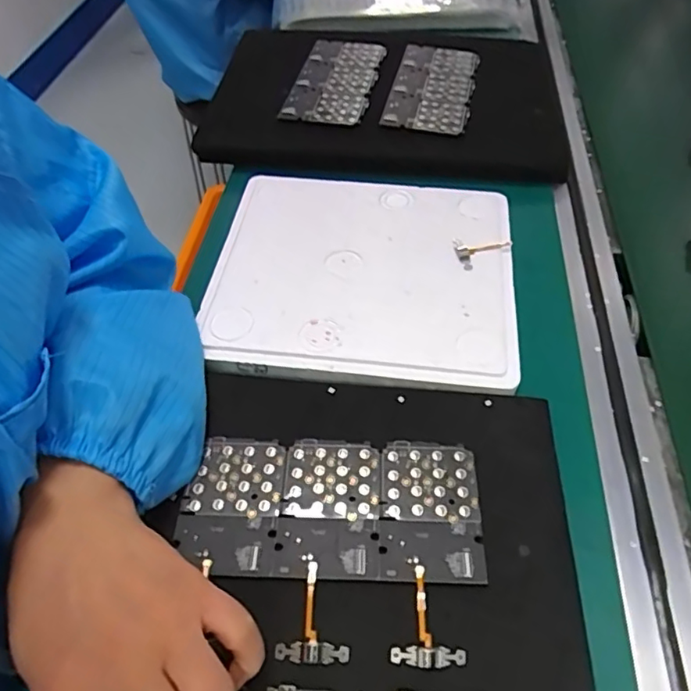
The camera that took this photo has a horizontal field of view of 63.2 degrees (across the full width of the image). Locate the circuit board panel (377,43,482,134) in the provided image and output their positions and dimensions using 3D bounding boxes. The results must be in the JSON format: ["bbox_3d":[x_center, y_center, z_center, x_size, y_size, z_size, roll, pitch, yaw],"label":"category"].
[{"bbox_3d":[0.089,-0.264,0.575,0.080,0.008,0.158,11,54,7],"label":"circuit board panel"}]

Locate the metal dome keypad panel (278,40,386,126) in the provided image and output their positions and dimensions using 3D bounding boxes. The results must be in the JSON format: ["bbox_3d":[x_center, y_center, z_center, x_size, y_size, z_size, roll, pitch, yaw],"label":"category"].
[{"bbox_3d":[-0.010,-0.278,0.588,0.080,0.011,0.152,11,54,7],"label":"metal dome keypad panel"}]

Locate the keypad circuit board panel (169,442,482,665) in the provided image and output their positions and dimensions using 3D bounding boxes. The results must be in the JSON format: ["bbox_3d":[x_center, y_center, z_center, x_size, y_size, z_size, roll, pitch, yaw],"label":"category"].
[{"bbox_3d":[-0.009,0.104,0.303,0.160,0.004,0.110,4,54,2],"label":"keypad circuit board panel"}]

